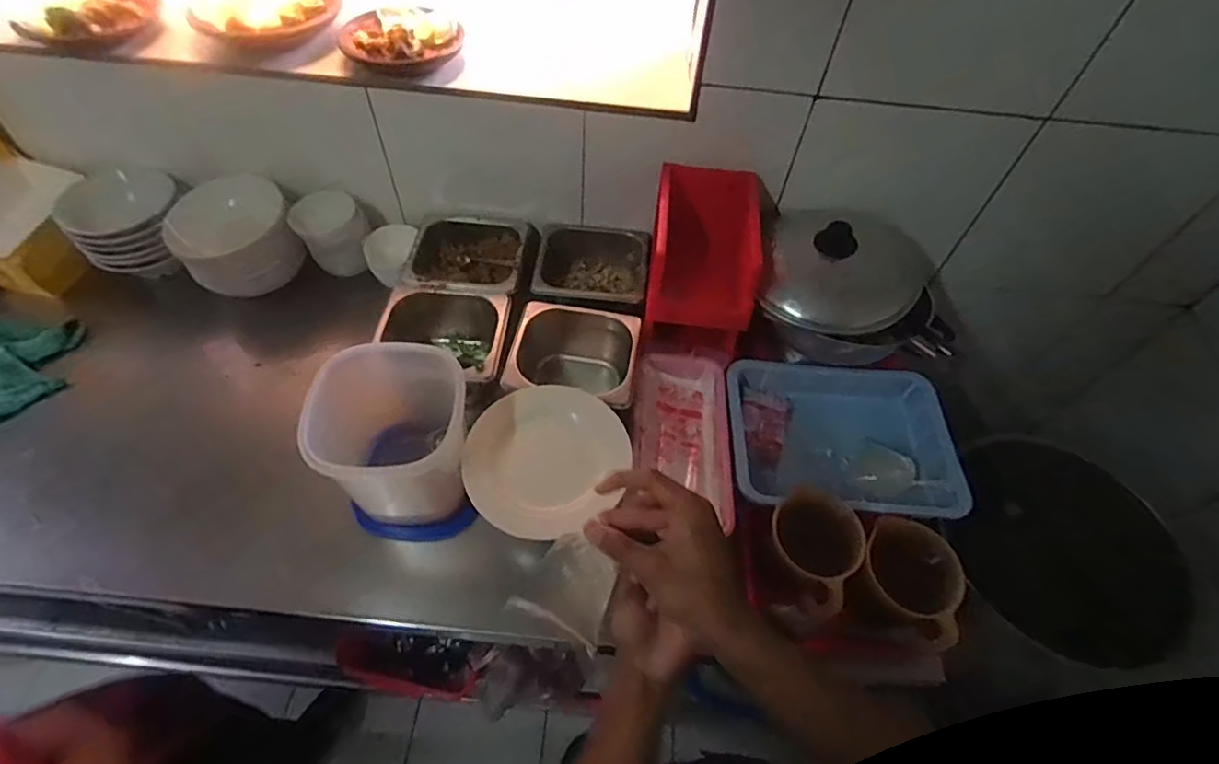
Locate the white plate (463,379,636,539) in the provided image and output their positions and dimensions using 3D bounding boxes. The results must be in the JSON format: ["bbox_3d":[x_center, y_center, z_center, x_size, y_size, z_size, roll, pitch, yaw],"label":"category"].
[{"bbox_3d":[-0.071,0.086,0.683,0.185,0.037,0.171,2,55,-3],"label":"white plate"}]

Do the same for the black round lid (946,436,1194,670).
[{"bbox_3d":[0.739,0.272,0.958,0.307,0.312,0.017,13,5,43],"label":"black round lid"}]

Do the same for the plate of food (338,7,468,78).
[{"bbox_3d":[-0.282,-0.467,0.797,0.148,0.048,0.136,2,55,-3],"label":"plate of food"}]

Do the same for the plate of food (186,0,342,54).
[{"bbox_3d":[-0.476,-0.520,0.811,0.179,0.035,0.191,2,55,-3],"label":"plate of food"}]

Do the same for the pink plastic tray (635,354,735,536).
[{"bbox_3d":[0.095,0.070,0.781,0.120,0.045,0.230,4,55,-2],"label":"pink plastic tray"}]

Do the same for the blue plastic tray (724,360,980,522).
[{"bbox_3d":[0.312,0.076,0.813,0.295,0.076,0.232,8,55,1],"label":"blue plastic tray"}]

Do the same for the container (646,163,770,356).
[{"bbox_3d":[0.132,-0.179,0.801,0.149,0.126,0.198,12,55,3],"label":"container"}]

